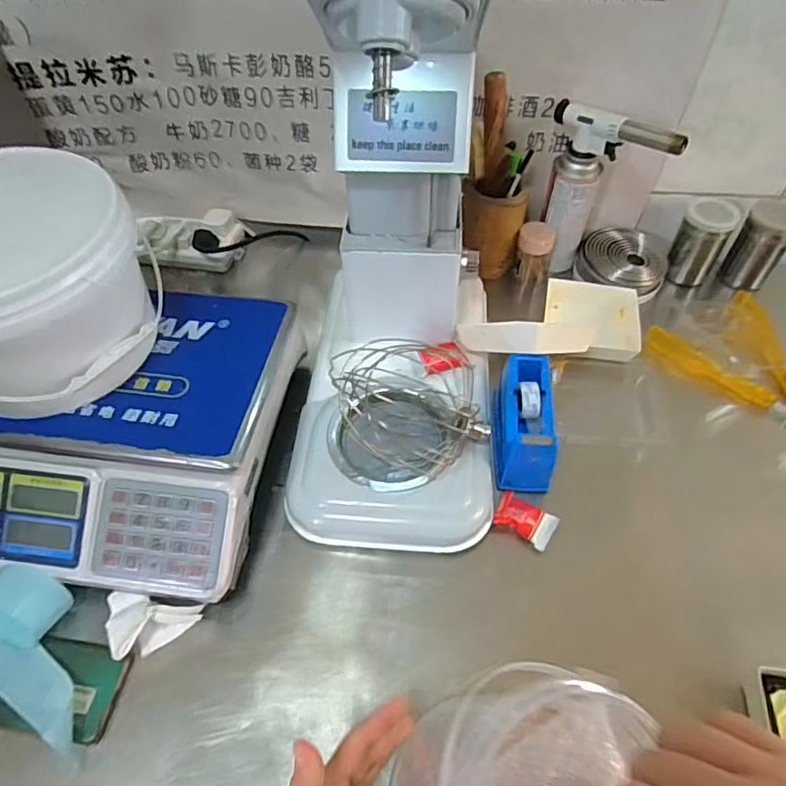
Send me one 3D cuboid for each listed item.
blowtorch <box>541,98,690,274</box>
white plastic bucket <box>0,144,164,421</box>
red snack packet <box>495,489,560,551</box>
[{"bbox_3d":[0.264,-0.258,0.755,0.062,0.224,0.163,-23,55,-16],"label":"blowtorch"},{"bbox_3d":[-0.357,-0.097,0.532,0.196,0.168,0.213,0,51,0],"label":"white plastic bucket"},{"bbox_3d":[0.140,0.134,0.595,0.061,0.012,0.041,28,57,21],"label":"red snack packet"}]

